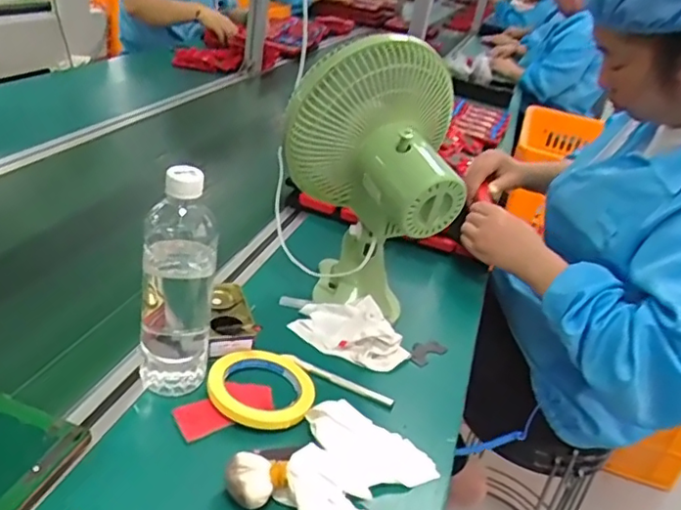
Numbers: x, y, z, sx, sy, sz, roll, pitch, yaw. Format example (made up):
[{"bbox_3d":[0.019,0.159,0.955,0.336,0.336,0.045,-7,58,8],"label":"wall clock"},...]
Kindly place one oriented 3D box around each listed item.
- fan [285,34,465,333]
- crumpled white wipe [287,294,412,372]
[{"bbox_3d":[0.027,-0.079,0.703,0.176,0.297,0.226,9,28,-4],"label":"fan"},{"bbox_3d":[0.014,0.085,0.678,0.126,0.034,0.087,30,33,30],"label":"crumpled white wipe"}]

